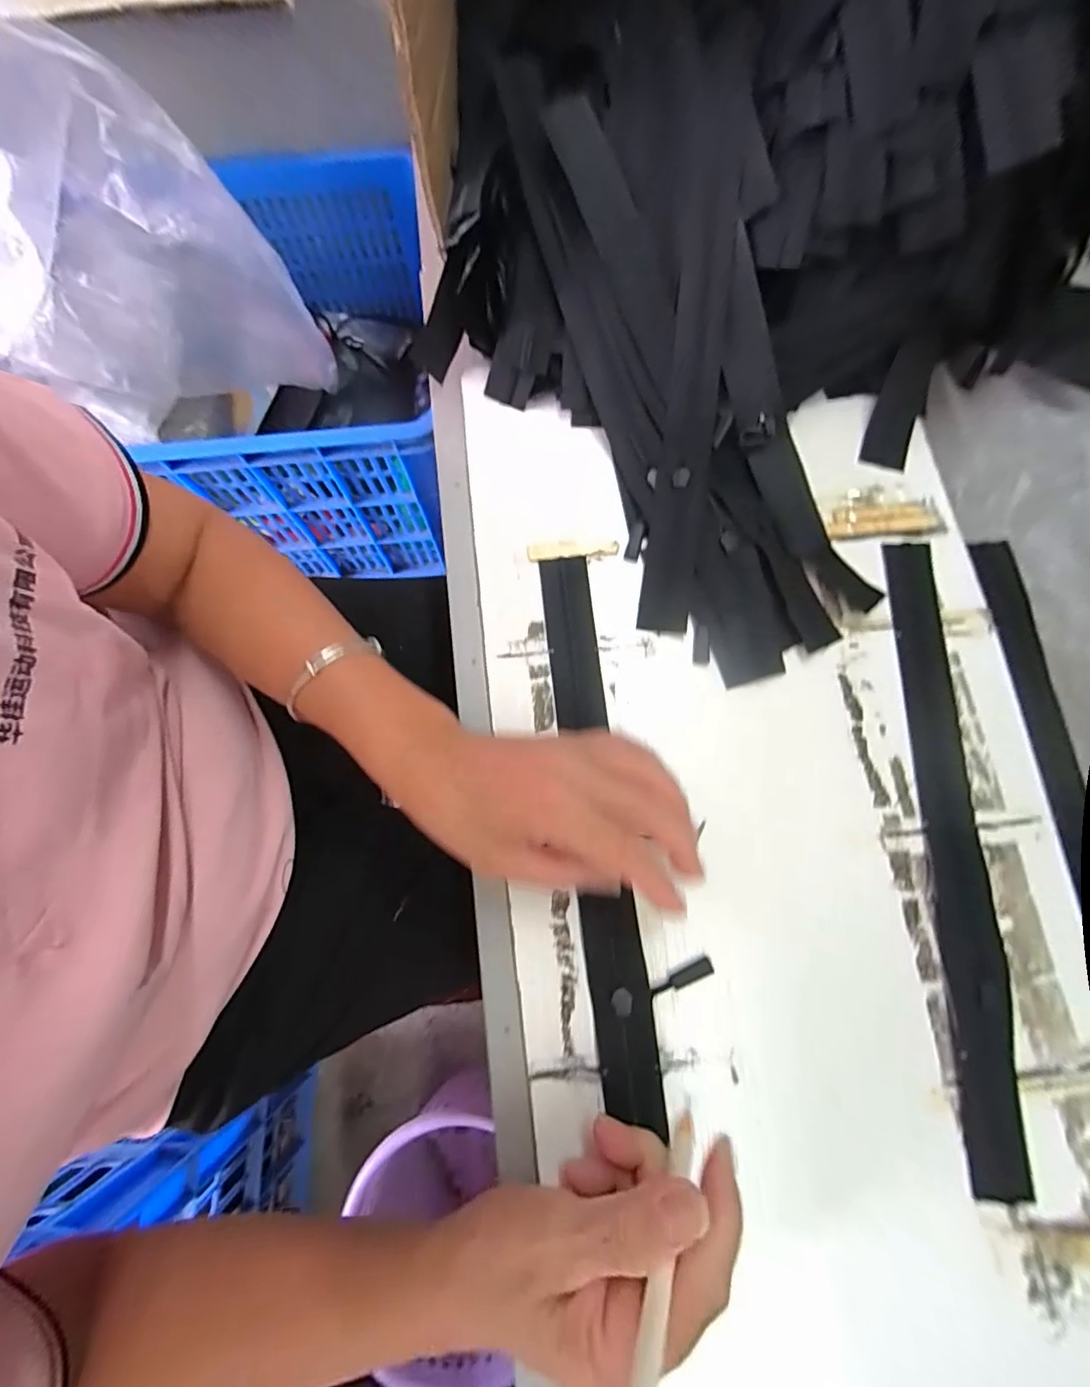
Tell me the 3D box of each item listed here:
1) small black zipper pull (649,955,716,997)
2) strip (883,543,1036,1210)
[{"bbox_3d":[0.073,0.152,0.286,0.036,0.004,0.009,-26,77,-6],"label":"small black zipper pull"},{"bbox_3d":[0.231,0.075,0.309,0.032,0.004,0.349,2,75,-2],"label":"strip"}]

